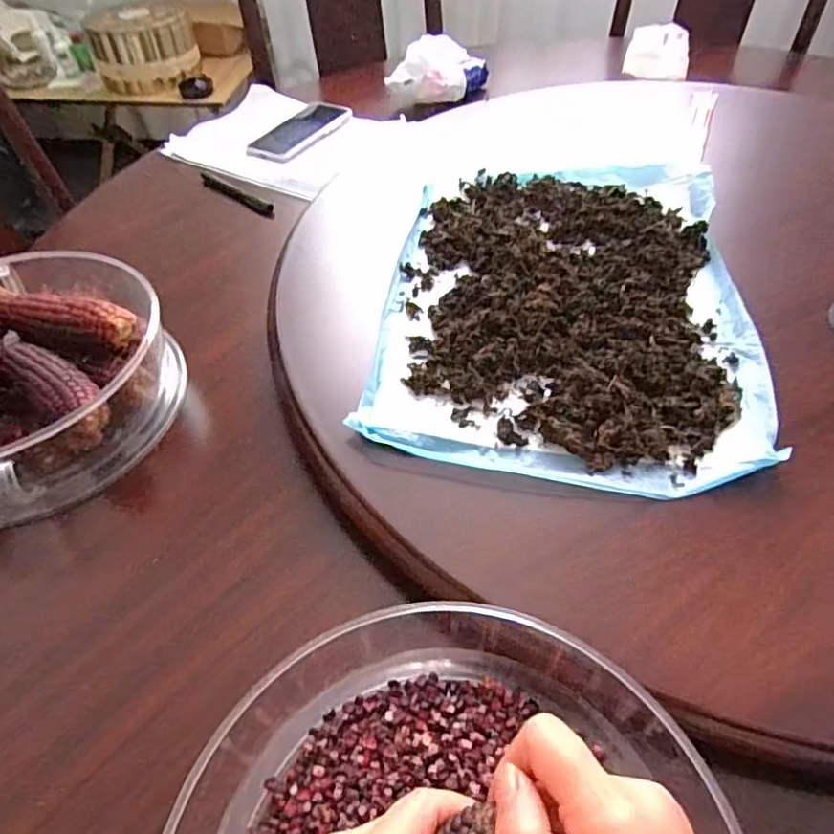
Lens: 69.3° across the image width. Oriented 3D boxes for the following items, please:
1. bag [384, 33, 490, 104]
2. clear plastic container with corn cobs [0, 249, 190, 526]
[{"bbox_3d":[0.036,-0.529,0.917,0.134,0.060,0.091,-37,59,-24],"label":"bag"},{"bbox_3d":[-0.335,-0.039,0.497,0.234,0.100,0.238,24,56,20],"label":"clear plastic container with corn cobs"}]

